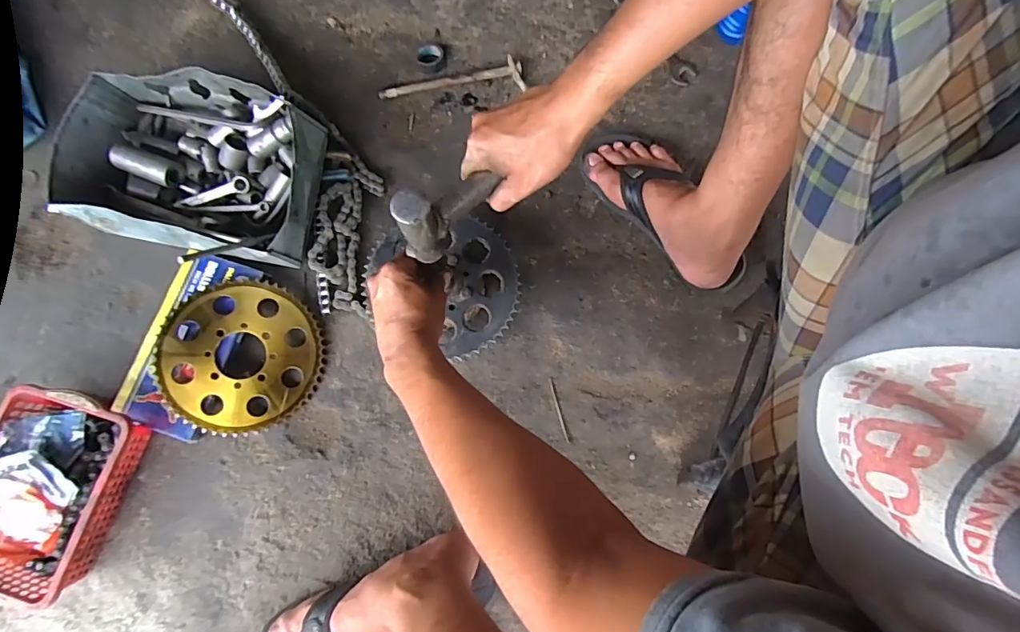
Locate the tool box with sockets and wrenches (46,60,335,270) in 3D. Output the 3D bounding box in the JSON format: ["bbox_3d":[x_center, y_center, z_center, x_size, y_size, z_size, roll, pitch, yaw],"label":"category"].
[{"bbox_3d":[-0.432,-0.206,0.674,0.352,0.111,0.225,13,77,2],"label":"tool box with sockets and wrenches"}]

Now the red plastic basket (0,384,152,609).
[{"bbox_3d":[-0.567,0.211,0.599,0.158,0.067,0.225,14,77,2],"label":"red plastic basket"}]

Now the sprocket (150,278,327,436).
[{"bbox_3d":[-0.360,0.053,0.648,0.201,0.011,0.200,1,83,-12],"label":"sprocket"}]

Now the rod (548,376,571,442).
[{"bbox_3d":[0.067,0.129,0.664,0.007,0.004,0.089,-15,78,-4],"label":"rod"}]

